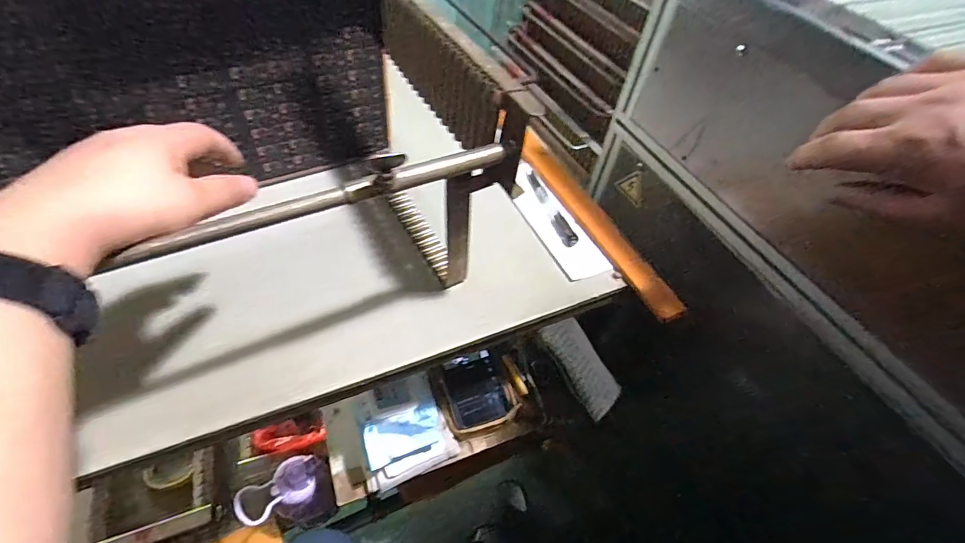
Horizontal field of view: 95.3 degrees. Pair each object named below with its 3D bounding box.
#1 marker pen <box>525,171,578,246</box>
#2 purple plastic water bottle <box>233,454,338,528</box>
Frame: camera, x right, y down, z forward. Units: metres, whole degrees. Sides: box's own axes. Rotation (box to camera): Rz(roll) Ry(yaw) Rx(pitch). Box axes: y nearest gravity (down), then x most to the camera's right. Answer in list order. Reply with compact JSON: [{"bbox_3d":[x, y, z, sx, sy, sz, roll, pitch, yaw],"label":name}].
[{"bbox_3d":[0.089,-0.084,0.568,0.017,0.014,0.136,-11,53,-14],"label":"marker pen"},{"bbox_3d":[-0.295,0.354,0.683,0.113,0.156,0.076,-19,56,-20],"label":"purple plastic water bottle"}]

